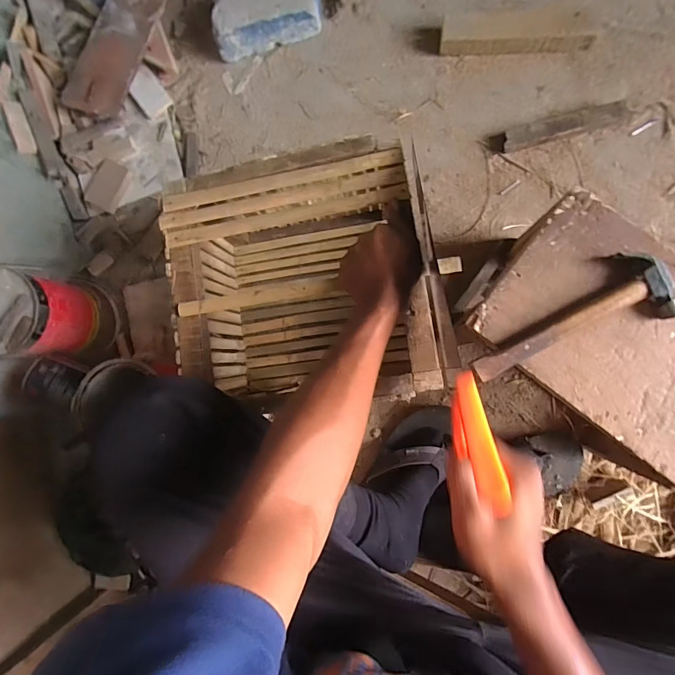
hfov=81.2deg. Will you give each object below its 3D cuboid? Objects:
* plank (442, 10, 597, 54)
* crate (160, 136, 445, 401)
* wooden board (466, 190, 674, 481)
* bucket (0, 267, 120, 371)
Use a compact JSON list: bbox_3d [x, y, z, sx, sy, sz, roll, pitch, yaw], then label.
[{"bbox_3d":[0.328,-0.566,0.723,0.262,0.029,0.070,3,88,8],"label":"plank"},{"bbox_3d":[-0.049,-0.066,0.605,0.328,0.252,0.305,-9,86,7],"label":"crate"},{"bbox_3d":[0.354,-0.004,0.475,0.328,0.021,0.219,39,93,8],"label":"wooden board"},{"bbox_3d":[-0.543,-0.039,0.740,0.187,0.180,0.157,15,89,8],"label":"bucket"}]

